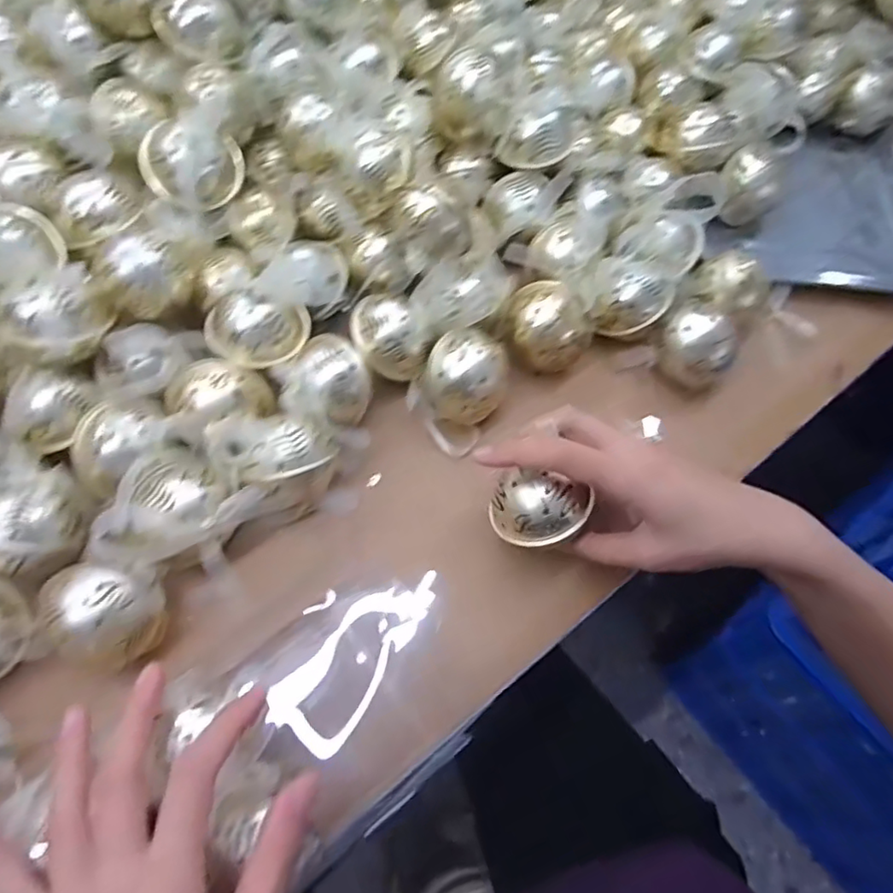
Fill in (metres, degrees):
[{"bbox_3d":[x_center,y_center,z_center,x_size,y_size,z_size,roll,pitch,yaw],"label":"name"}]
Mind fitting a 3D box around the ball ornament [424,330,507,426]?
[{"bbox_3d":[0.012,-0.044,0.394,0.052,0.046,0.054,10,62,1],"label":"ball ornament"}]

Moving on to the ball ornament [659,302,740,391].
[{"bbox_3d":[0.173,-0.069,0.415,0.050,0.043,0.049,-24,66,-16],"label":"ball ornament"}]

